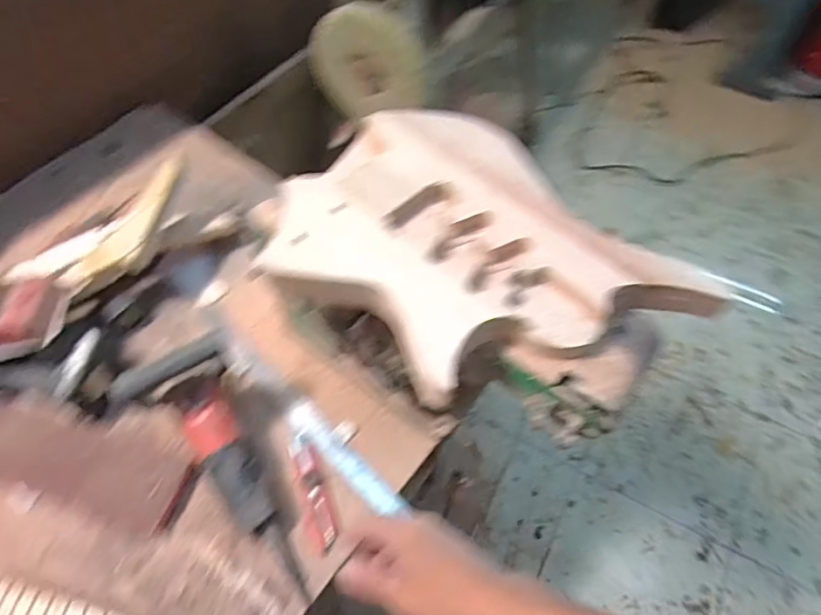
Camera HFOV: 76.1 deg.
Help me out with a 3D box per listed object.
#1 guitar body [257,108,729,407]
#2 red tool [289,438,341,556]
[{"bbox_3d":[0.053,-0.050,0.508,0.385,0.038,0.266,37,66,20],"label":"guitar body"},{"bbox_3d":[-0.124,0.234,0.677,0.030,0.016,0.147,-18,60,-13],"label":"red tool"}]

